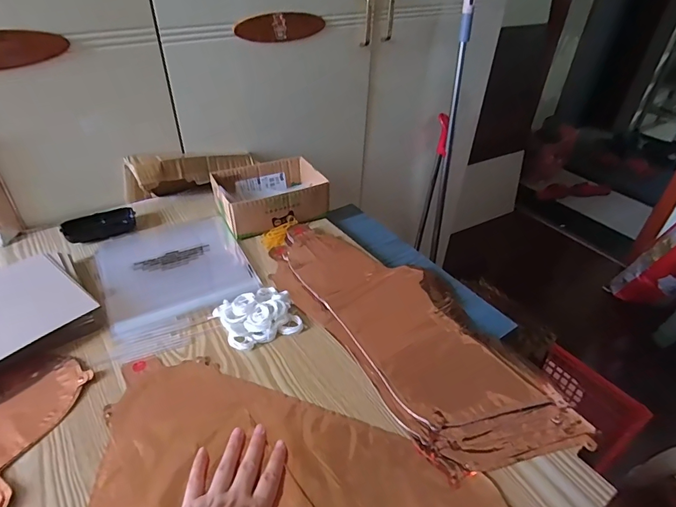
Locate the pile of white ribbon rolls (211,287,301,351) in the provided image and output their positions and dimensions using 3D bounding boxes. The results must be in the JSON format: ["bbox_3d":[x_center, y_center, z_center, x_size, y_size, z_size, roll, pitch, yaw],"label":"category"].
[{"bbox_3d":[-0.108,0.081,0.558,0.100,0.020,0.090,-15,41,-20],"label":"pile of white ribbon rolls"}]

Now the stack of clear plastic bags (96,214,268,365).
[{"bbox_3d":[-0.246,0.030,0.635,0.207,0.019,0.280,-19,43,-24],"label":"stack of clear plastic bags"}]

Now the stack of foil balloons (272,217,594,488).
[{"bbox_3d":[0.085,0.085,0.558,0.200,0.022,0.457,-23,44,-28],"label":"stack of foil balloons"}]

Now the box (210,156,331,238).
[{"bbox_3d":[-0.125,-0.110,0.750,0.186,0.062,0.143,-17,42,-22],"label":"box"}]

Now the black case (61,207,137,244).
[{"bbox_3d":[-0.399,-0.048,0.692,0.107,0.023,0.052,-20,43,-25],"label":"black case"}]

